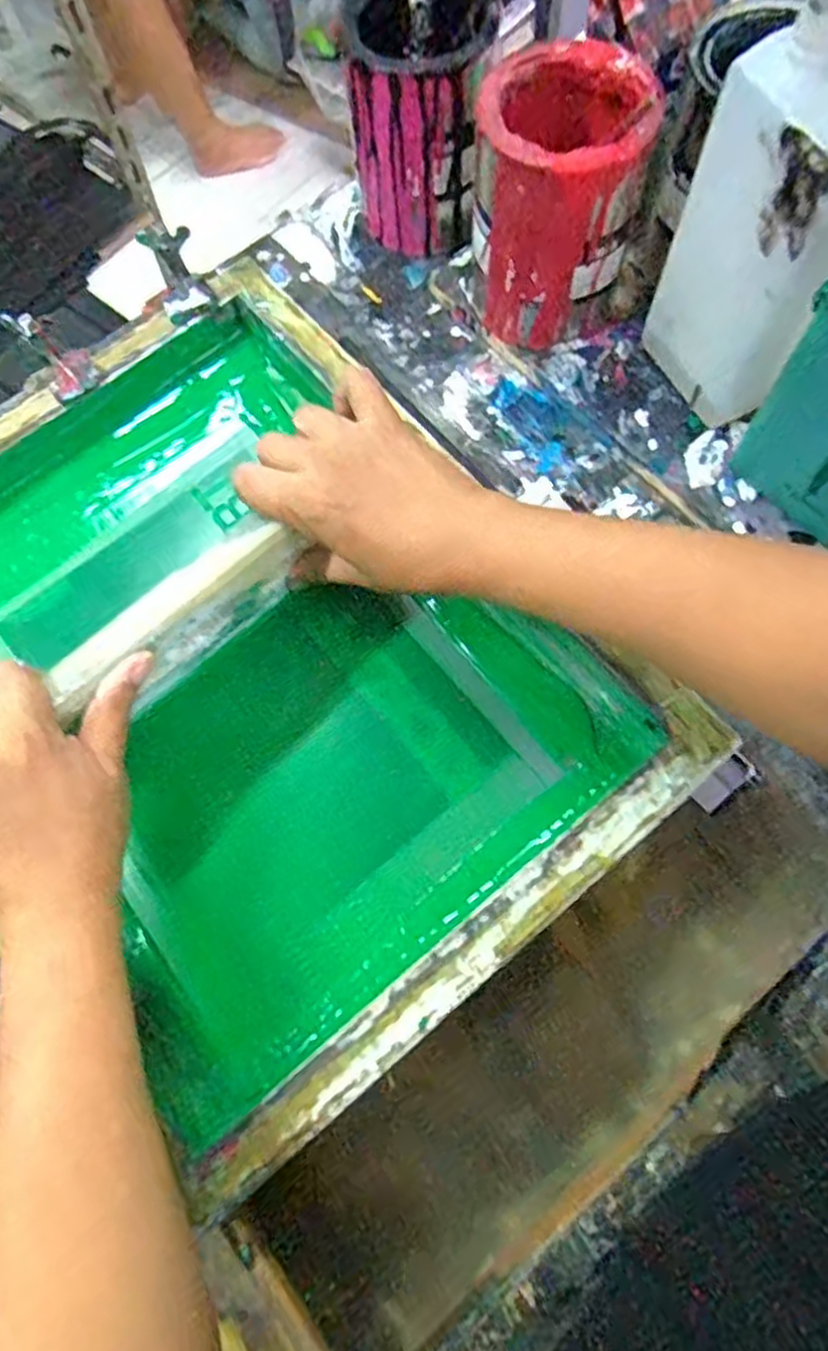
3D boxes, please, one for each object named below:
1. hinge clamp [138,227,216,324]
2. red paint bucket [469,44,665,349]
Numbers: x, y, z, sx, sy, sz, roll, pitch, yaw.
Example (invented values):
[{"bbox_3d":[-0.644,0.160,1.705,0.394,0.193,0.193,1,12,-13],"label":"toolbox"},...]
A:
[{"bbox_3d":[-0.171,-0.292,0.540,0.037,0.043,0.044,-22,72,-5],"label":"hinge clamp"},{"bbox_3d":[0.108,-0.317,0.515,0.119,0.160,0.111,-1,71,2],"label":"red paint bucket"}]

